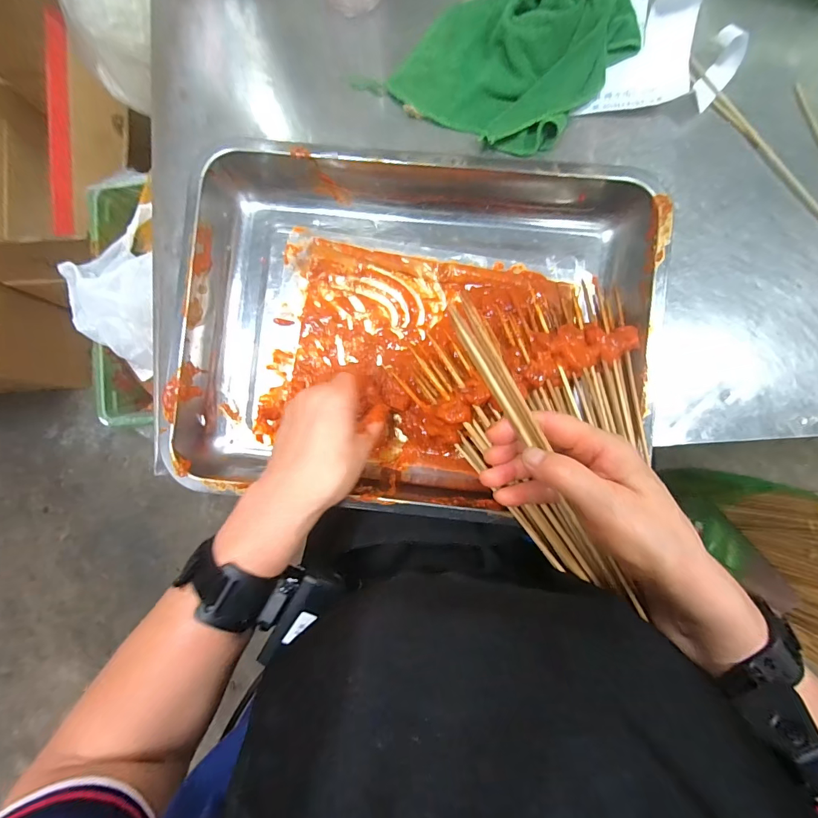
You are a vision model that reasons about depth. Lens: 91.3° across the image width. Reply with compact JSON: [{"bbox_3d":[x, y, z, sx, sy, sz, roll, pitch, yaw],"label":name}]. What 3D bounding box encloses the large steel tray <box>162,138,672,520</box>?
[{"bbox_3d":[0.004,-0.078,0.344,0.383,0.064,0.312,6,84,2],"label":"large steel tray"}]

